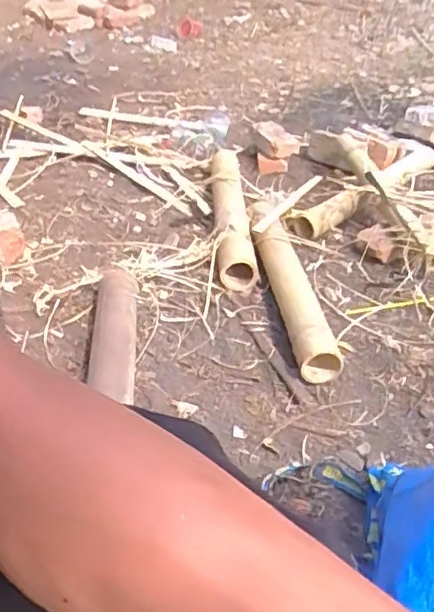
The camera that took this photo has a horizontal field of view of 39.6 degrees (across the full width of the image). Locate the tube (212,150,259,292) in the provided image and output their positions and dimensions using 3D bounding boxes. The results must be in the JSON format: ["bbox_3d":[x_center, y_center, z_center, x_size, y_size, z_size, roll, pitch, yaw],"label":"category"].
[{"bbox_3d":[0.026,-0.238,1.382,0.079,0.062,0.570,-2,39,-3],"label":"tube"}]

